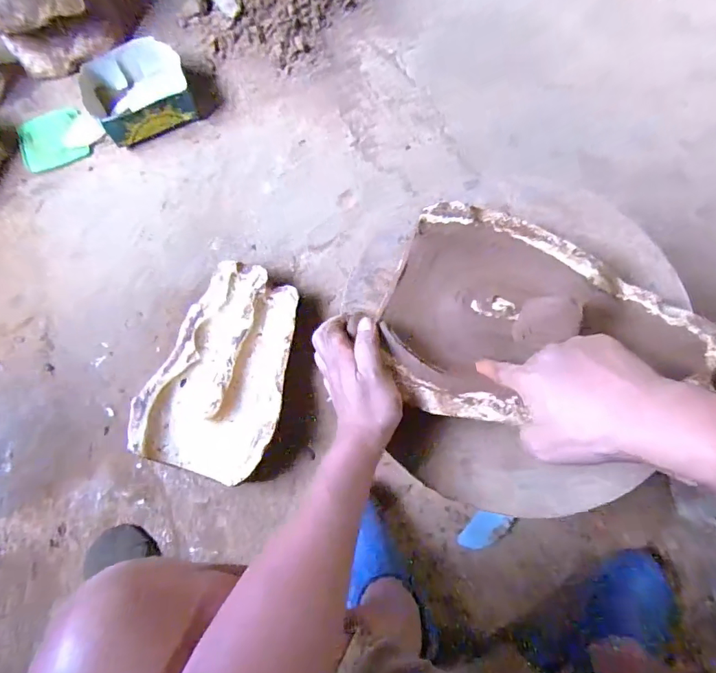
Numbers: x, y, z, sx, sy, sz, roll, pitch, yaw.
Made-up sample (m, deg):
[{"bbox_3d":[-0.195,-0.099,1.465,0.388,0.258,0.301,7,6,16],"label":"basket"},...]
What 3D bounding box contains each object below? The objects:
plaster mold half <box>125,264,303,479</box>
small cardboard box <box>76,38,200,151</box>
[{"bbox_3d":[-0.228,0.052,0.753,0.227,0.072,0.350,12,75,5],"label":"plaster mold half"},{"bbox_3d":[-0.472,-0.524,0.940,0.216,0.077,0.203,-27,74,-6],"label":"small cardboard box"}]

